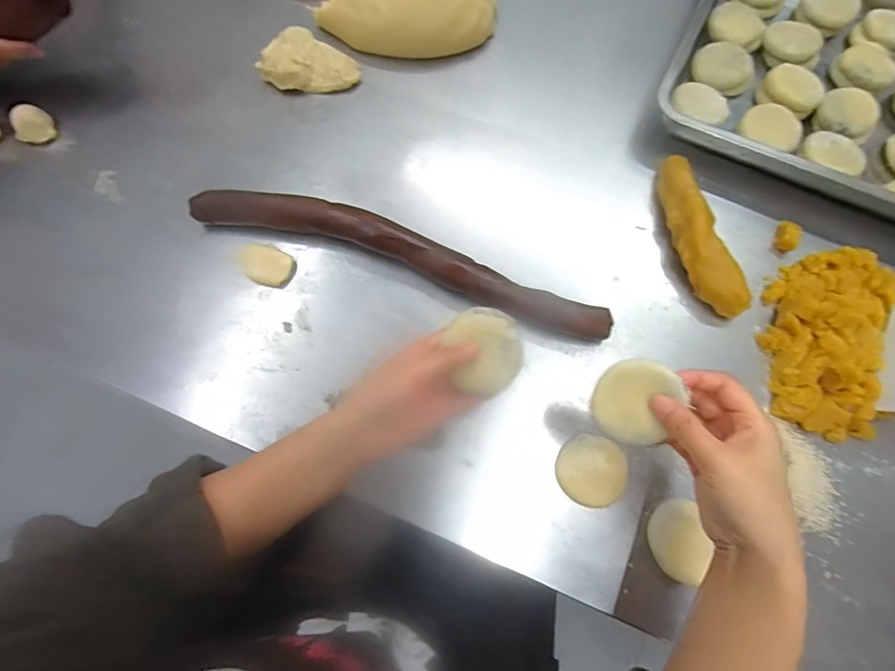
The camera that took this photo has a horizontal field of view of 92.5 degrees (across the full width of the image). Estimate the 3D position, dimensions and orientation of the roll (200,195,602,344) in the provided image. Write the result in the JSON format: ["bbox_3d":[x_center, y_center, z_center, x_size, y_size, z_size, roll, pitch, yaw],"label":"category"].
[{"bbox_3d":[-0.049,-0.081,0.442,0.443,0.036,0.059,17,76,5],"label":"roll"}]

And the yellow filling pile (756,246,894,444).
[{"bbox_3d":[0.374,-0.001,0.411,0.113,0.032,0.188,17,76,5],"label":"yellow filling pile"}]

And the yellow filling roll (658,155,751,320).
[{"bbox_3d":[0.254,-0.103,0.442,0.042,0.032,0.176,-13,75,-2],"label":"yellow filling roll"}]

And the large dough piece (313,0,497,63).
[{"bbox_3d":[-0.058,-0.433,0.528,0.218,0.065,0.210,0,75,1],"label":"large dough piece"}]

